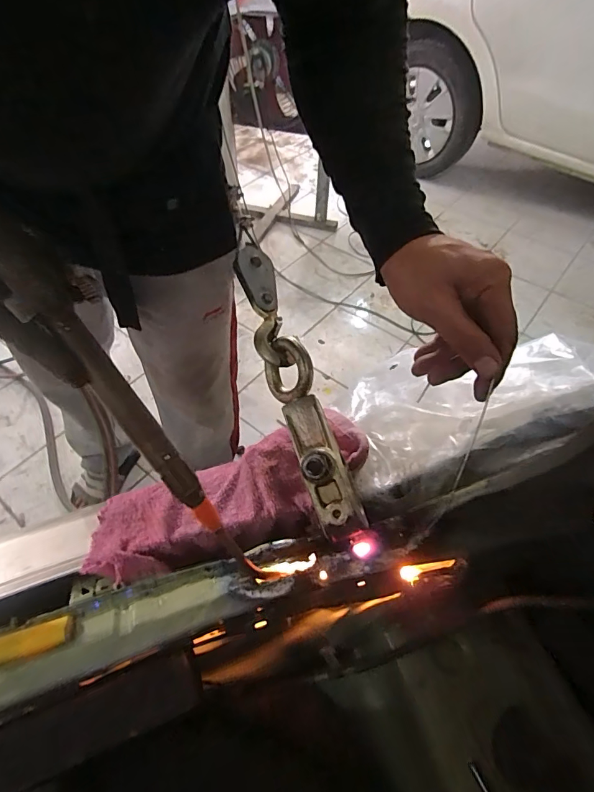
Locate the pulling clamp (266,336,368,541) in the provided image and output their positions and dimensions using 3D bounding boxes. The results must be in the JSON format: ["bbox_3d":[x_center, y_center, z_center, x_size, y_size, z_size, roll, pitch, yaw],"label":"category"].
[{"bbox_3d":[0.011,0.031,0.403,0.043,0.054,0.197,-15,55,-11],"label":"pulling clamp"}]

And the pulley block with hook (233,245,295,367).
[{"bbox_3d":[-0.037,-0.099,0.461,0.041,0.019,0.143,-12,76,-9],"label":"pulley block with hook"}]

